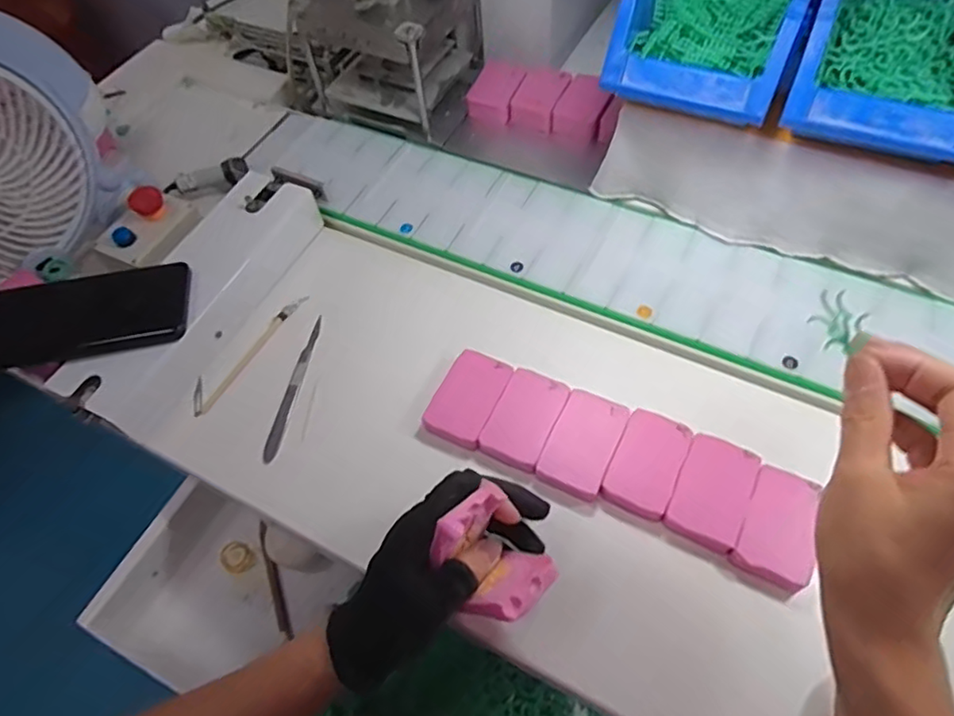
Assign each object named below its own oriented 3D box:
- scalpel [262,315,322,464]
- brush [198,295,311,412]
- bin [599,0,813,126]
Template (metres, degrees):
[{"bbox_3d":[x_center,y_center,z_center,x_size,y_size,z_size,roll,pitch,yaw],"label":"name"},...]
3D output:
[{"bbox_3d":[-0.149,0.023,0.496,0.011,0.004,0.130,5,58,8],"label":"scalpel"},{"bbox_3d":[-0.188,-0.006,0.514,0.013,0.005,0.126,26,63,20],"label":"brush"},{"bbox_3d":[0.188,-0.270,0.467,0.123,0.069,0.186,22,62,18],"label":"bin"}]

